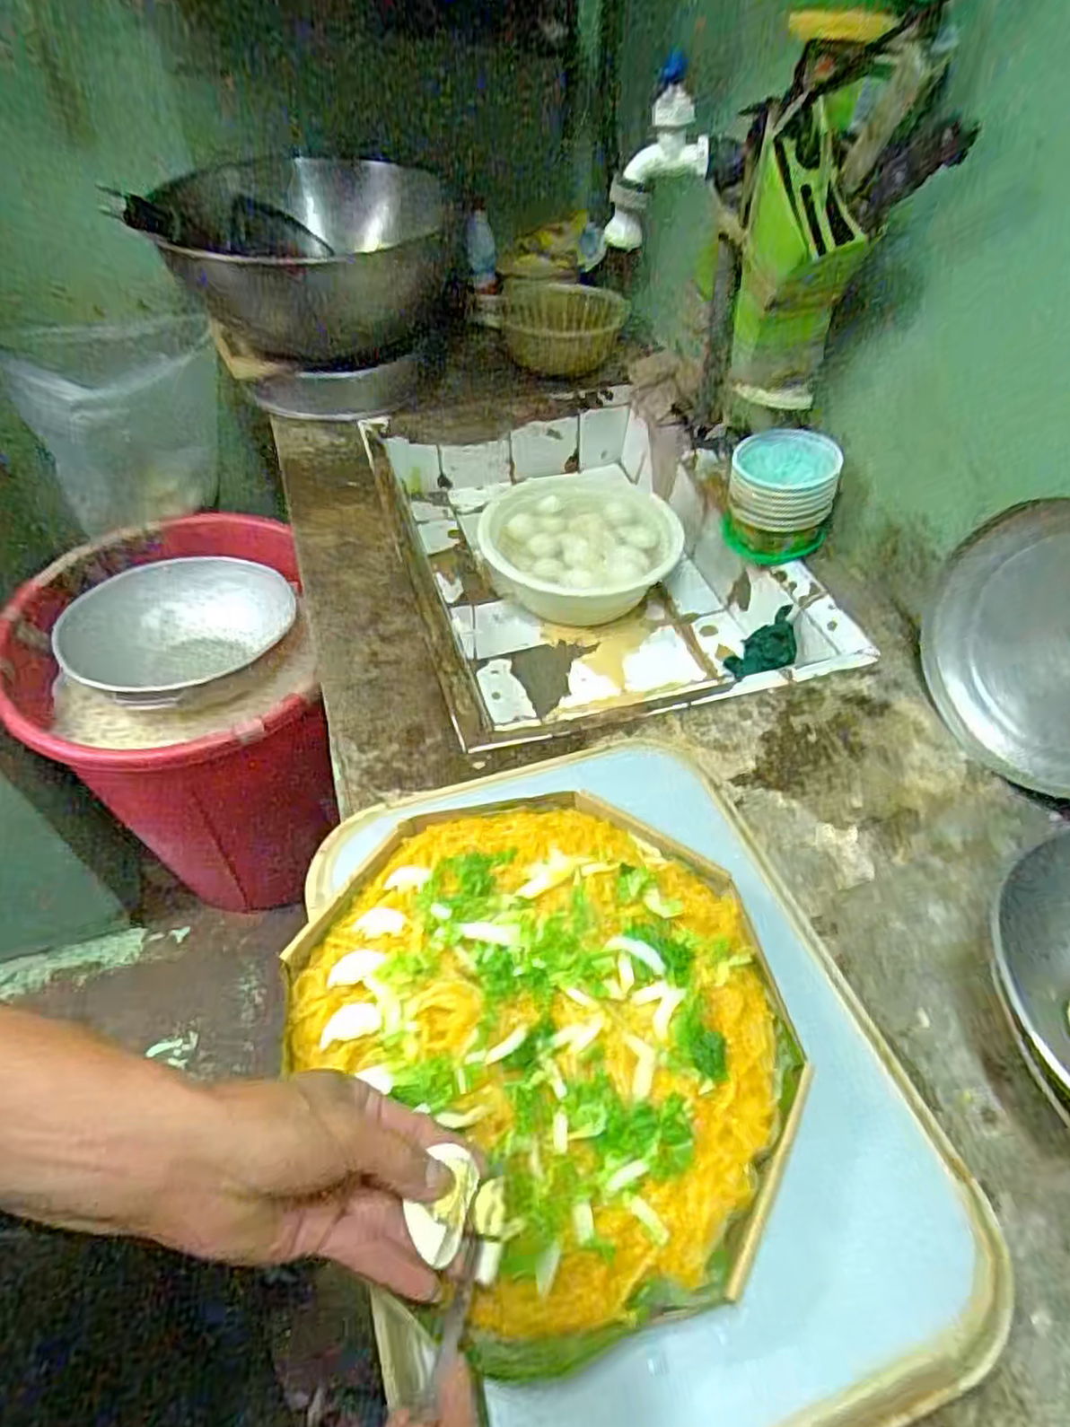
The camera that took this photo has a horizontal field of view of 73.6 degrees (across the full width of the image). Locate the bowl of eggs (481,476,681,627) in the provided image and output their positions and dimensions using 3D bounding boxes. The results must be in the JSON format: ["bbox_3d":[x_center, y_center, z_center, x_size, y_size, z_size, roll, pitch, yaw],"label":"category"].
[{"bbox_3d":[0.061,-0.213,0.960,0.247,0.093,0.247,-10,50,-10],"label":"bowl of eggs"}]

